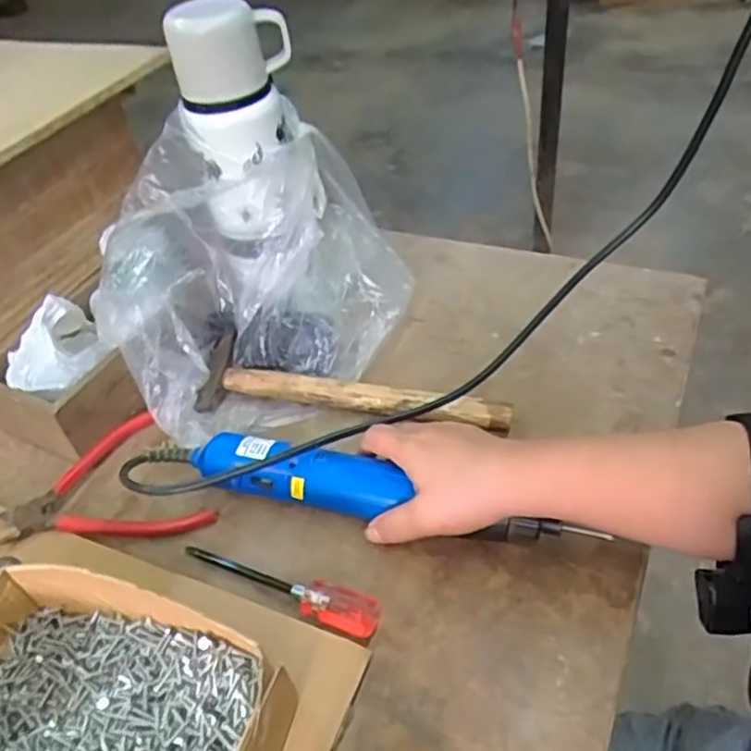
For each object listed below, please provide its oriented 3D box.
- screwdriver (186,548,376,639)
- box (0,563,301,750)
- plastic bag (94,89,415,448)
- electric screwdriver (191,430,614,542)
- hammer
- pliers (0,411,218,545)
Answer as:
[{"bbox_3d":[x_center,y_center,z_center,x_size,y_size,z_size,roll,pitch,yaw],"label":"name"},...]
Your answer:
[{"bbox_3d":[-0.062,0.128,0.412,0.139,0.020,0.022,14,47,21],"label":"screwdriver"},{"bbox_3d":[-0.136,0.174,0.340,0.189,0.061,0.112,11,46,18],"label":"box"},{"bbox_3d":[-0.099,-0.092,0.528,0.236,0.183,0.172,-29,48,-22],"label":"plastic bag"},{"bbox_3d":[-0.003,0.077,0.438,0.262,0.033,0.042,10,46,15],"label":"electric screwdriver"},{"bbox_3d":[-0.024,0.011,0.511,0.246,0.041,0.067,11,46,17],"label":"hammer"},{"bbox_3d":[-0.198,0.087,0.473,0.126,0.013,0.126,-29,48,-21],"label":"pliers"}]

